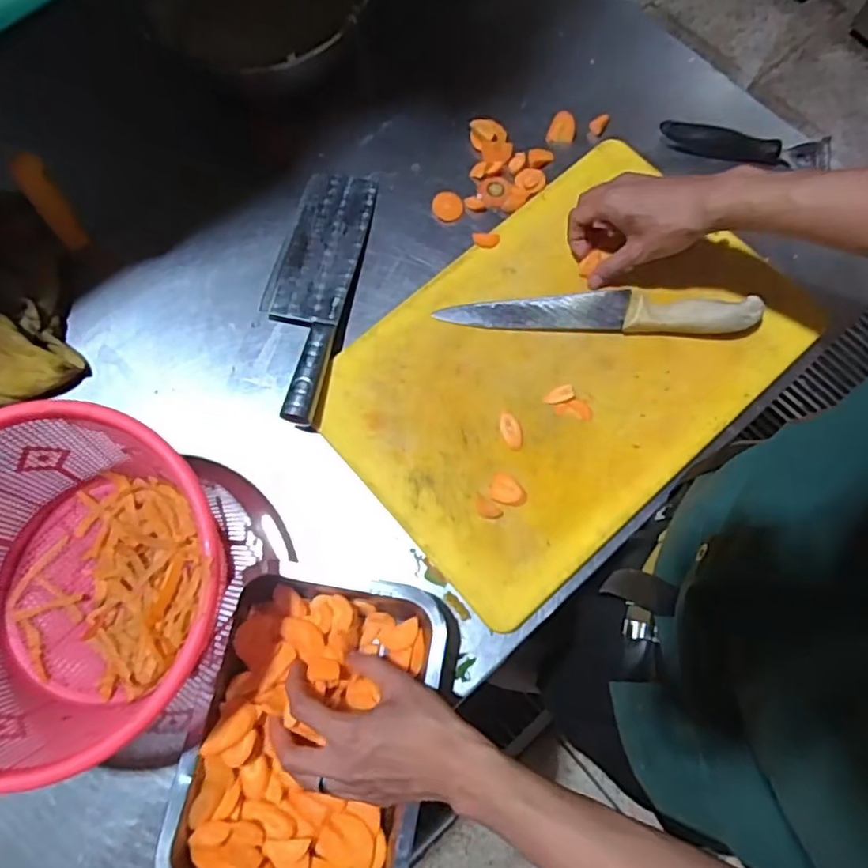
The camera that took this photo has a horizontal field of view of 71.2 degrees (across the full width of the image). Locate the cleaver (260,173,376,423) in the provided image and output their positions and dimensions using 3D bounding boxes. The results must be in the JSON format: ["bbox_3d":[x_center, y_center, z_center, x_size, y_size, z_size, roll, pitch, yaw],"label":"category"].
[{"bbox_3d":[-0.129,-0.150,0.603,0.083,0.037,0.280,10,74,4],"label":"cleaver"}]

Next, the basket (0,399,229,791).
[{"bbox_3d":[-0.279,0.119,0.478,0.244,0.138,0.242,0,73,1],"label":"basket"}]

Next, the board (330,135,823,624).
[{"bbox_3d":[0.127,-0.072,0.589,0.439,0.020,0.299,-41,79,-10],"label":"board"}]

